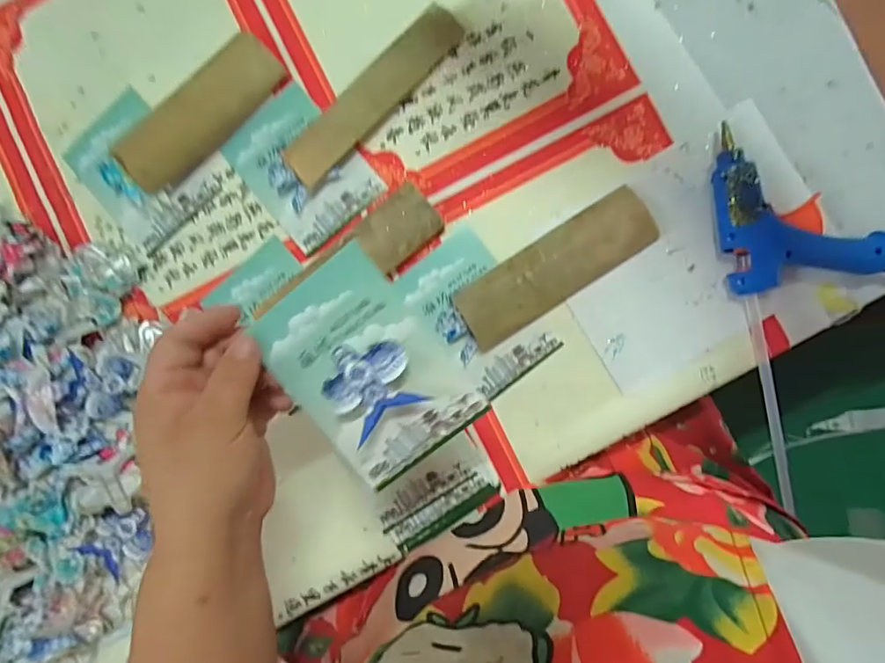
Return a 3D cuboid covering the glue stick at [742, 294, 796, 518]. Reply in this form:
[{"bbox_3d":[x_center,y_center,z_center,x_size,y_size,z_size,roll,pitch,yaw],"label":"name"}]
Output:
[{"bbox_3d":[0.249,0.060,0.394,0.010,0.012,0.181,-17,103,5],"label":"glue stick"}]

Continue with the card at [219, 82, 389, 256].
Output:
[{"bbox_3d":[-0.117,-0.136,0.428,0.086,0.012,0.120,-40,84,1],"label":"card"}]

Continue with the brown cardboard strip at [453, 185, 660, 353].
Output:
[{"bbox_3d":[0.086,-0.049,0.396,0.160,0.023,0.050,-34,87,2],"label":"brown cardboard strip"}]

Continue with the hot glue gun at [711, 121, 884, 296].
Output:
[{"bbox_3d":[0.255,-0.093,0.376,0.107,0.029,0.116,-10,88,3],"label":"hot glue gun"}]

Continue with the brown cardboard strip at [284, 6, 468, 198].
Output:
[{"bbox_3d":[-0.055,-0.188,0.416,0.173,0.007,0.035,-45,109,-2],"label":"brown cardboard strip"}]

